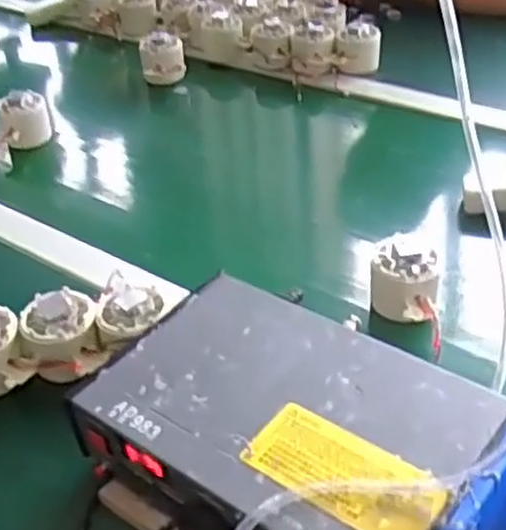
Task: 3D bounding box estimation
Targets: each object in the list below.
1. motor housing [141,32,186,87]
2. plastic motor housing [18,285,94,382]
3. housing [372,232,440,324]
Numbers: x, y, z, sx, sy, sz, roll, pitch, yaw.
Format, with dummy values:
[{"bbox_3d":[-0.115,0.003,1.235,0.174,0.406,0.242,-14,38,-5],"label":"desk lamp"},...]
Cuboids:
[{"bbox_3d":[-0.112,-0.255,0.945,0.051,0.055,0.051,-10,37,-6],"label":"motor housing"},{"bbox_3d":[-0.143,0.051,0.565,0.049,0.044,0.057,4,38,12],"label":"plastic motor housing"},{"bbox_3d":[0.119,0.009,0.591,0.050,0.040,0.060,6,38,14],"label":"housing"}]

